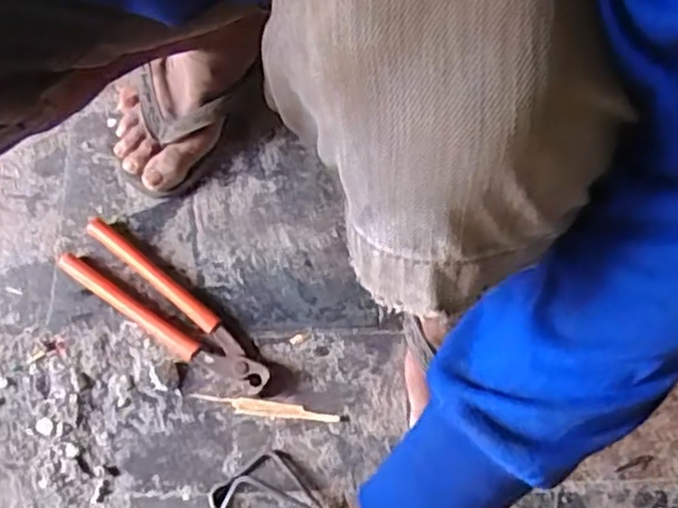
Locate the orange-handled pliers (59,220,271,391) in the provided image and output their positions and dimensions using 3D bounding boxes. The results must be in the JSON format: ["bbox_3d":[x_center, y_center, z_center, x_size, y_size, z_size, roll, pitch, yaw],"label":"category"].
[{"bbox_3d":[-0.152,0.048,0.647,0.221,0.020,0.053,35,76,12],"label":"orange-handled pliers"}]

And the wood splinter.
[{"bbox_3d":[-0.063,0.133,0.624,0.125,0.004,0.014,6,72,4],"label":"wood splinter"}]

